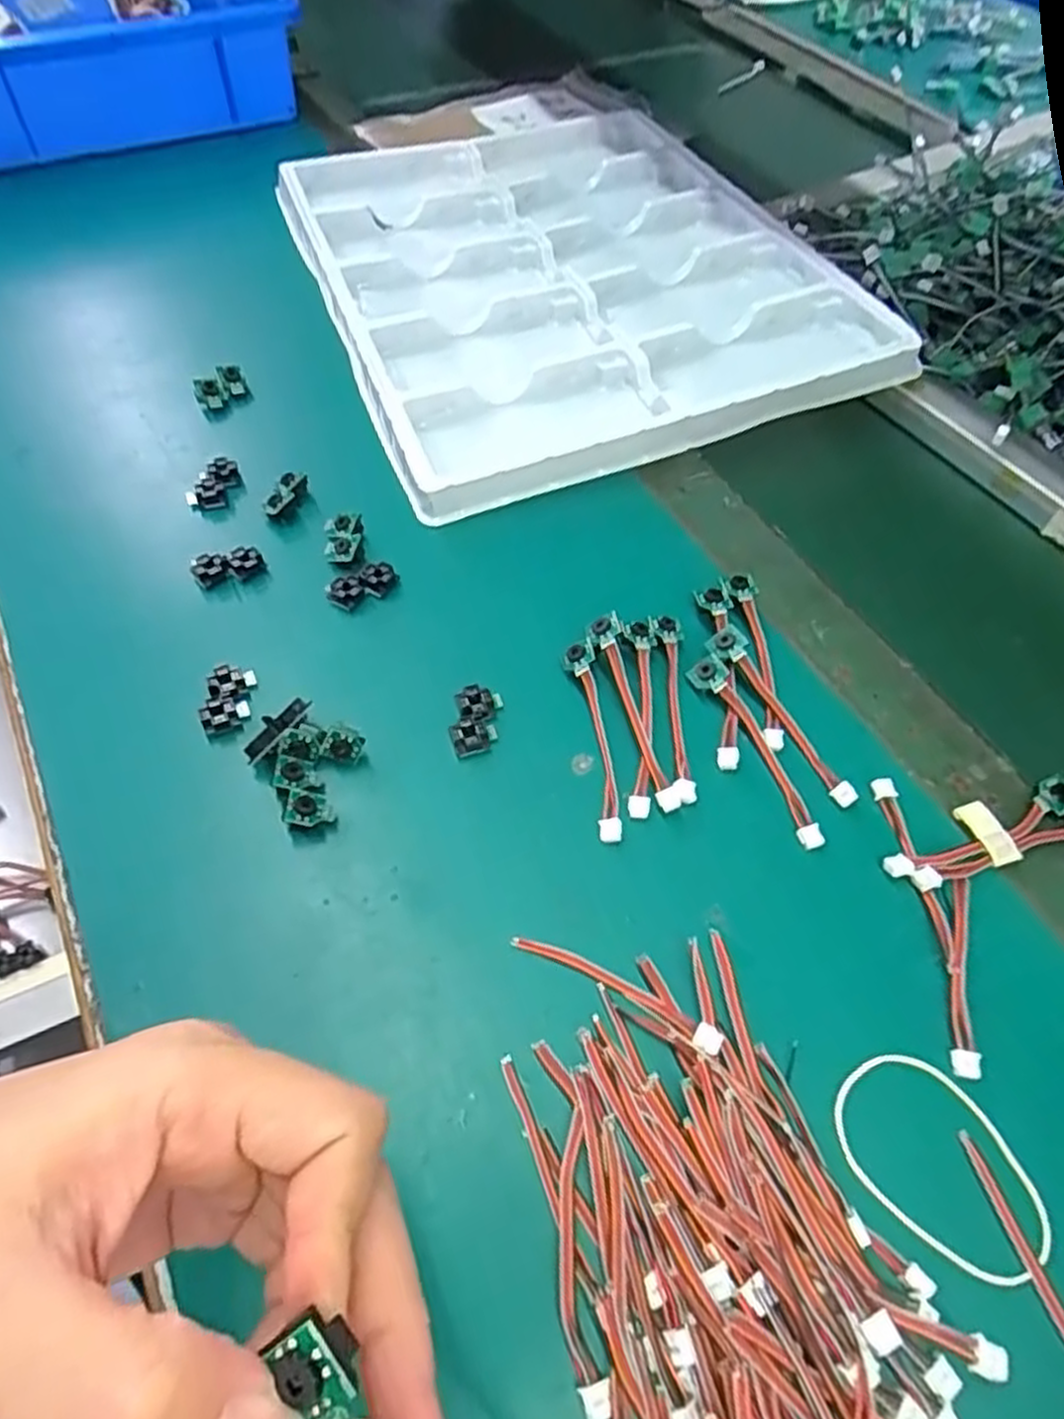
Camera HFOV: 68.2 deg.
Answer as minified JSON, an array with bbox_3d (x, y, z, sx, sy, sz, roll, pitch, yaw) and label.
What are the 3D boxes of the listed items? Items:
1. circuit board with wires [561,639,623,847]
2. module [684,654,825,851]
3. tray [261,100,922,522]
[{"bbox_3d":[0.025,0.011,0.317,0.012,0.009,0.088,-6,57,-7],"label":"circuit board with wires"},{"bbox_3d":[0.092,0.014,0.319,0.015,0.008,0.089,-21,60,-16],"label":"module"},{"bbox_3d":[0.015,-0.287,0.497,0.294,0.031,0.378,-16,59,-13],"label":"tray"}]

